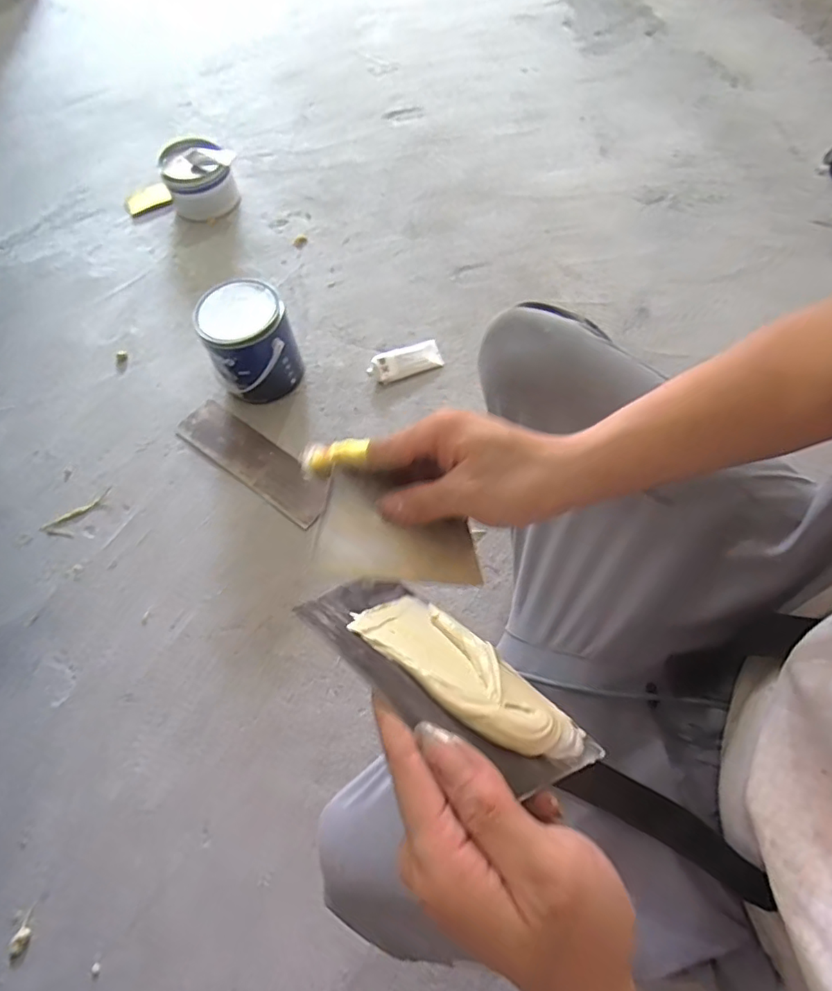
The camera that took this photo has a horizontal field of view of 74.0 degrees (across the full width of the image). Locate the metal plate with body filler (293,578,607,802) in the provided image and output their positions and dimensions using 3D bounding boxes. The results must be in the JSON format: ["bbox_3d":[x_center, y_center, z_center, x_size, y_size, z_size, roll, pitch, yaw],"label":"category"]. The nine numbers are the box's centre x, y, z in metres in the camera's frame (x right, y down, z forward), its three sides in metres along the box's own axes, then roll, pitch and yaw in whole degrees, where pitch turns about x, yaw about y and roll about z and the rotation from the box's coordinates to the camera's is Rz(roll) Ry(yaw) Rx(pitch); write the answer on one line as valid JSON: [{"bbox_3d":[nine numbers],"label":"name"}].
[{"bbox_3d":[0.015,0.085,0.263,0.142,0.012,0.069,34,30,21],"label":"metal plate with body filler"}]

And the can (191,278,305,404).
[{"bbox_3d":[-0.293,-0.269,0.979,0.152,0.156,0.150,-24,66,-8],"label":"can"}]

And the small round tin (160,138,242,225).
[{"bbox_3d":[-0.469,-0.691,1.219,0.154,0.109,0.153,-1,65,3],"label":"small round tin"}]

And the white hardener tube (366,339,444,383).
[{"bbox_3d":[-0.021,-0.251,1.026,0.142,0.034,0.057,-22,66,-7],"label":"white hardener tube"}]

